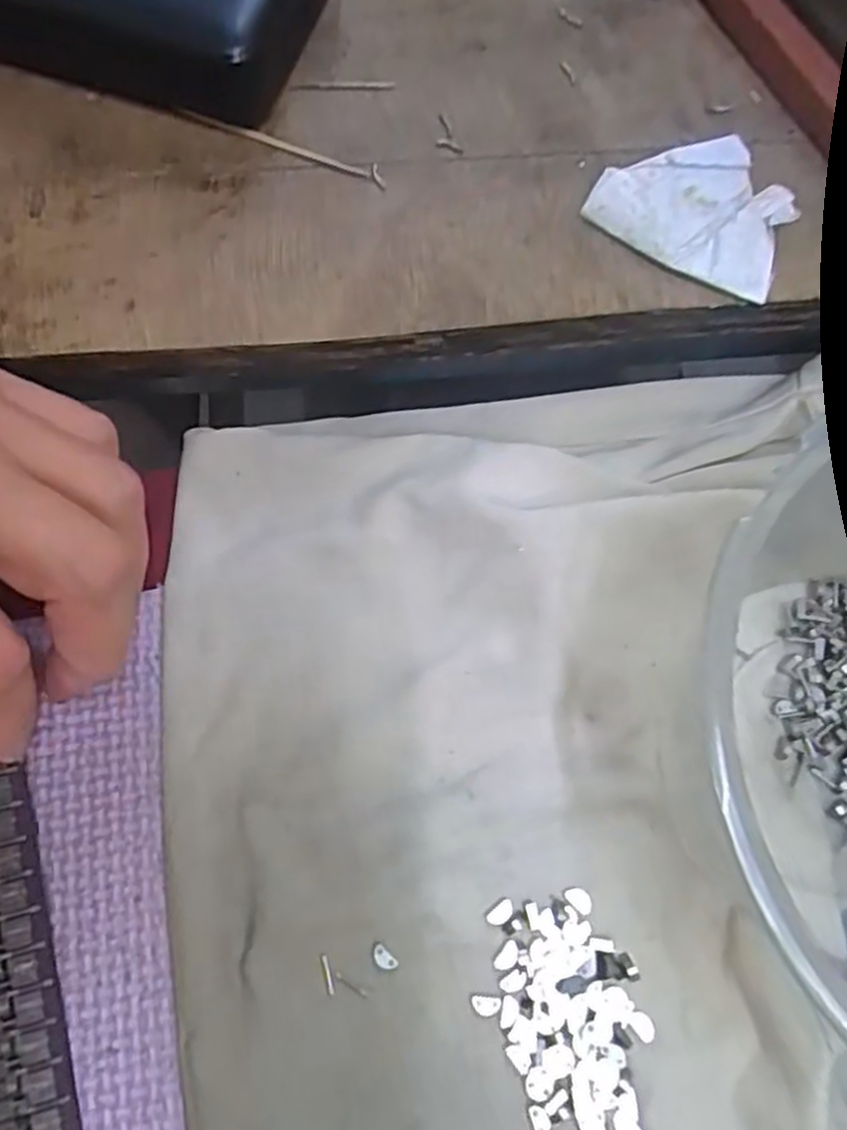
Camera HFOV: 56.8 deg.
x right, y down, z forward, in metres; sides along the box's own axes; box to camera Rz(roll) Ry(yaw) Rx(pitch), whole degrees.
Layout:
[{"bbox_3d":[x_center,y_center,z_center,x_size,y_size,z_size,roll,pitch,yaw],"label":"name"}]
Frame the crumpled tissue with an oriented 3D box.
[{"bbox_3d":[0.074,-0.097,0.212,0.052,0.008,0.040,31,75,7],"label":"crumpled tissue"}]

